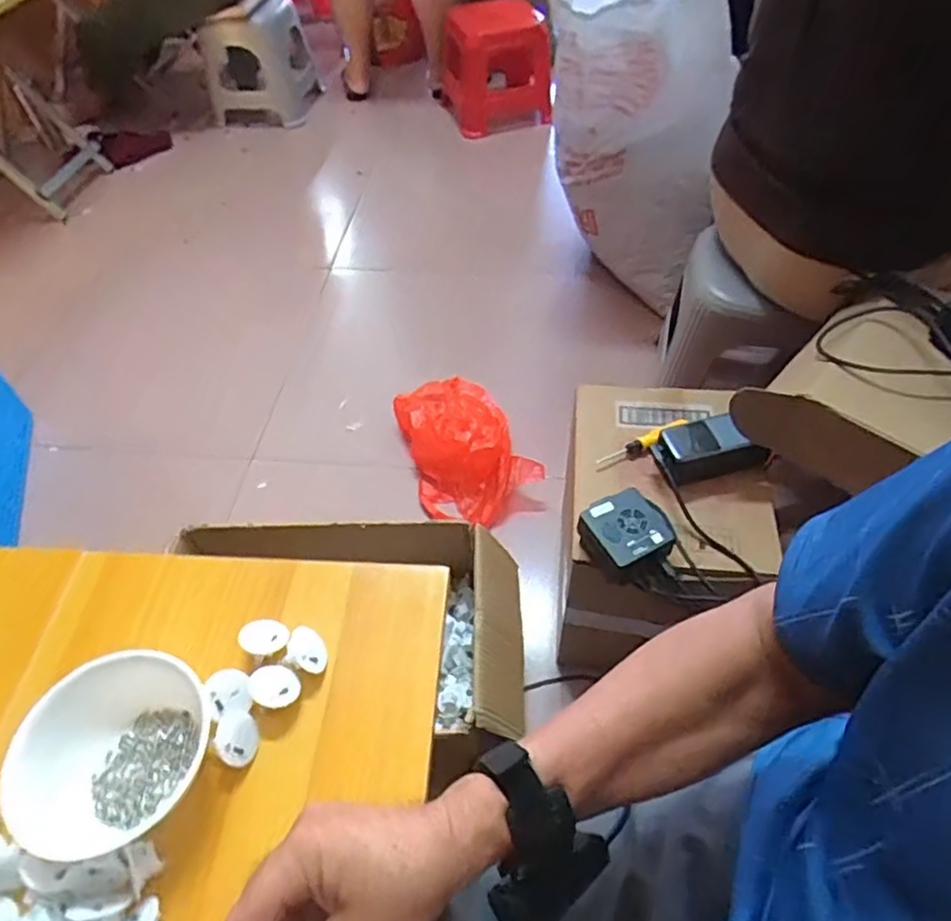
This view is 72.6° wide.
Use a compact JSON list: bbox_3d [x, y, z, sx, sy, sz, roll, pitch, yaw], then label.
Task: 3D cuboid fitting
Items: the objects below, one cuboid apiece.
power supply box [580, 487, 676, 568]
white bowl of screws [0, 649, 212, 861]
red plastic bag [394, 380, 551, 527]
[{"bbox_3d":[0.166,0.074,0.707,0.080,0.031,0.082,-19,53,-12],"label":"power supply box"},{"bbox_3d":[-0.235,0.186,0.419,0.104,0.057,0.117,14,54,13],"label":"white bowl of screws"},{"bbox_3d":[-0.020,-0.032,1.191,0.203,0.144,0.301,-15,52,-9],"label":"red plastic bag"}]

